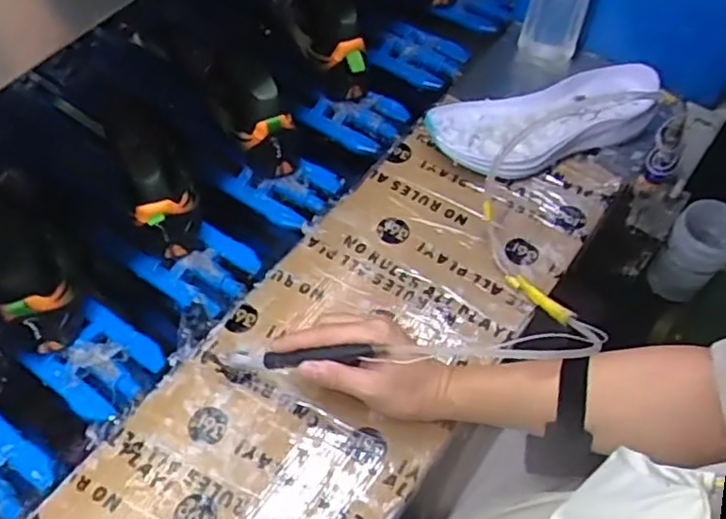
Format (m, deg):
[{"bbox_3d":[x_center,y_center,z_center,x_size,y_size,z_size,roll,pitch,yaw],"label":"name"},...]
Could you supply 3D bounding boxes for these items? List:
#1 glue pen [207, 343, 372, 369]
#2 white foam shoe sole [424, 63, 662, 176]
[{"bbox_3d":[-0.073,0.083,0.570,0.160,0.022,0.018,-6,54,24],"label":"glue pen"},{"bbox_3d":[0.208,-0.160,0.736,0.277,0.054,0.095,-12,59,-9],"label":"white foam shoe sole"}]

